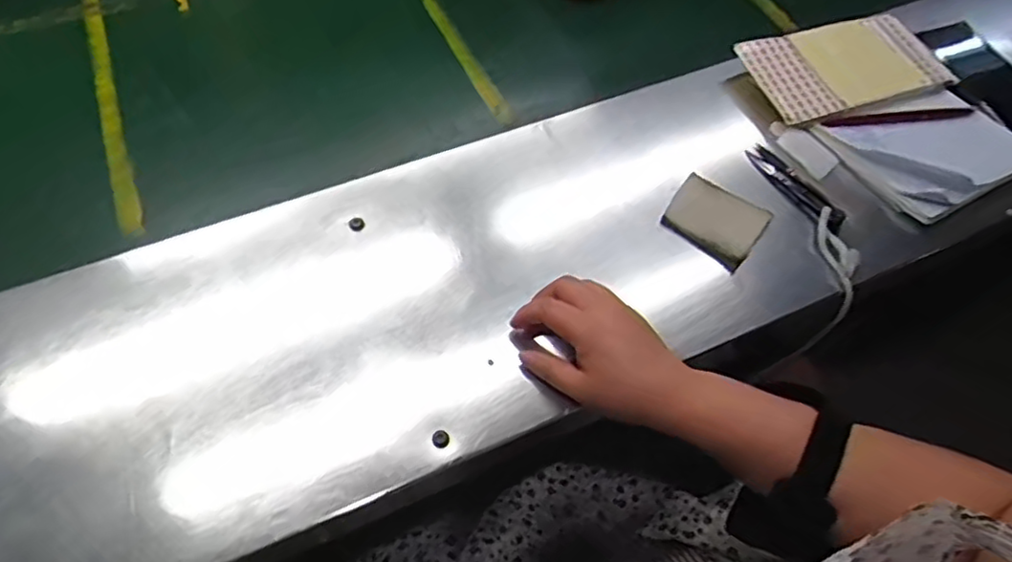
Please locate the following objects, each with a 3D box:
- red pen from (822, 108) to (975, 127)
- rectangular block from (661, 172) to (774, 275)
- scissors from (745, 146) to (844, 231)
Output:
[{"bbox_3d":[0.367,-0.152,0.631,0.153,0.011,0.015,-9,58,-7],"label":"red pen"},{"bbox_3d":[0.175,-0.053,0.565,0.074,0.019,0.066,36,64,20],"label":"rectangular block"},{"bbox_3d":[0.248,-0.082,0.586,0.019,0.016,0.105,-26,62,-17],"label":"scissors"}]

